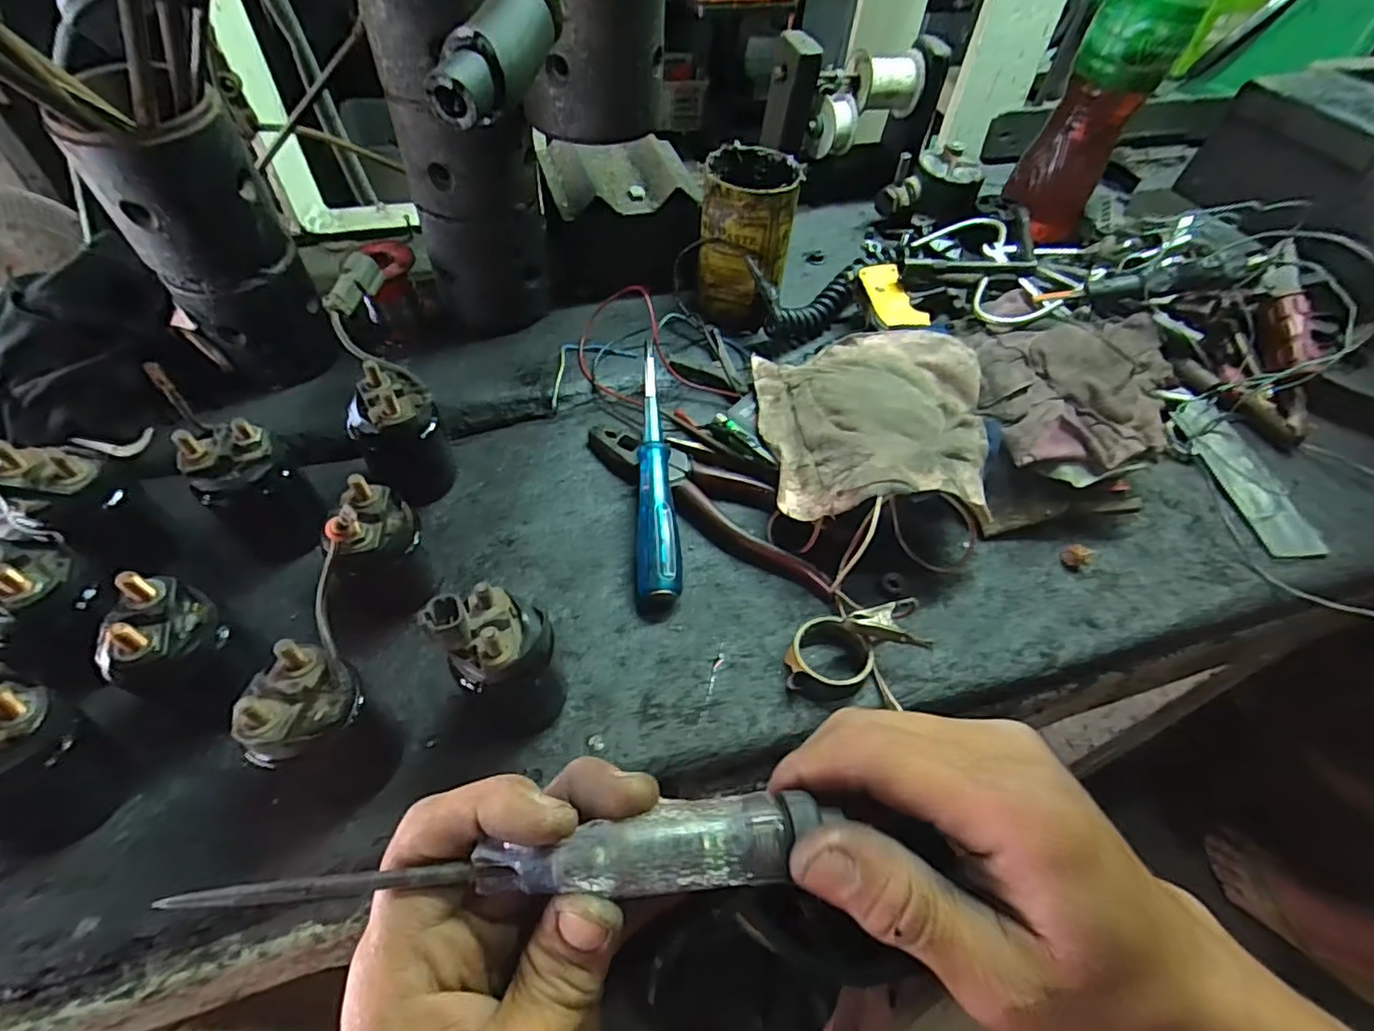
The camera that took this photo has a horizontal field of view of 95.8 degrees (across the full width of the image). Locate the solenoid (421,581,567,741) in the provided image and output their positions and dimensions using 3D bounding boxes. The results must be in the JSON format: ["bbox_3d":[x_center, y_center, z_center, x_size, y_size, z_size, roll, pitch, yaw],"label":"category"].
[{"bbox_3d":[-0.091,0.071,0.301,0.054,0.089,0.046,-30,60,-24],"label":"solenoid"}]

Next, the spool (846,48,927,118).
[{"bbox_3d":[0.187,-0.414,0.593,0.065,0.047,0.045,-12,54,-13],"label":"spool"}]

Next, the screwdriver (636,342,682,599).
[{"bbox_3d":[-0.019,-0.038,0.409,0.027,0.027,0.197,0,64,-4],"label":"screwdriver"}]

